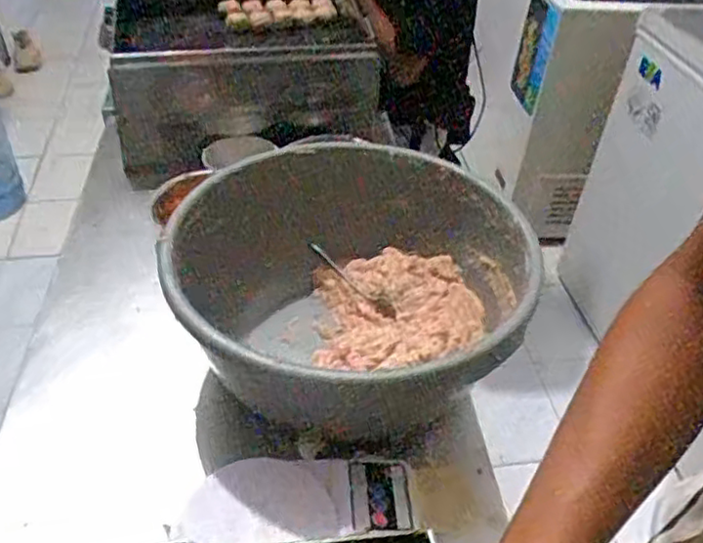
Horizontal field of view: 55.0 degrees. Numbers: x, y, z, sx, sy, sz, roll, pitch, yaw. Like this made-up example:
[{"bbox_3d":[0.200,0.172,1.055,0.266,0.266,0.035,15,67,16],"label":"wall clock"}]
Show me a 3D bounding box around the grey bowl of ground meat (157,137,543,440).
[{"bbox_3d":[-0.008,0.030,0.721,0.343,0.184,0.343,2,41,-2],"label":"grey bowl of ground meat"}]

